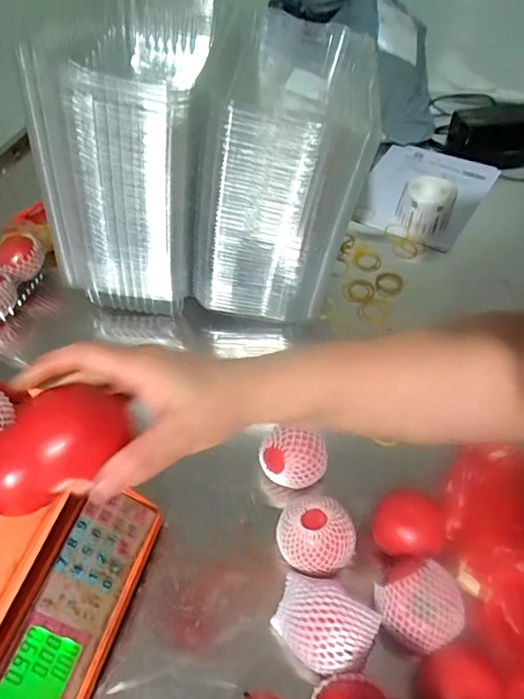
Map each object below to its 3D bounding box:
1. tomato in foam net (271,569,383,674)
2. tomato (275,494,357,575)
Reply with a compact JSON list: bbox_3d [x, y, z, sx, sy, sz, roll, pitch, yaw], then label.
[{"bbox_3d":[0.050,0.239,0.429,0.083,0.053,0.063,34,59,27],"label":"tomato in foam net"},{"bbox_3d":[0.053,0.182,0.477,0.069,0.056,0.069,-1,50,1],"label":"tomato"}]

